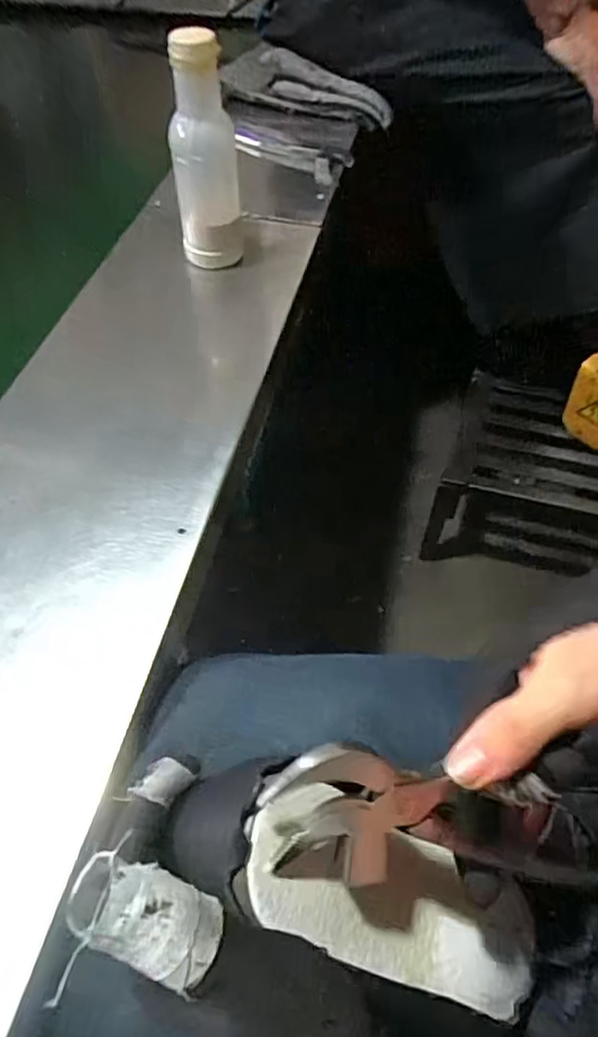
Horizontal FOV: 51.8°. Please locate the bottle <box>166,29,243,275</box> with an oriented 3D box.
[{"bbox_3d":[-0.090,-0.344,0.590,0.060,0.198,0.049,-5,54,-3],"label":"bottle"}]

